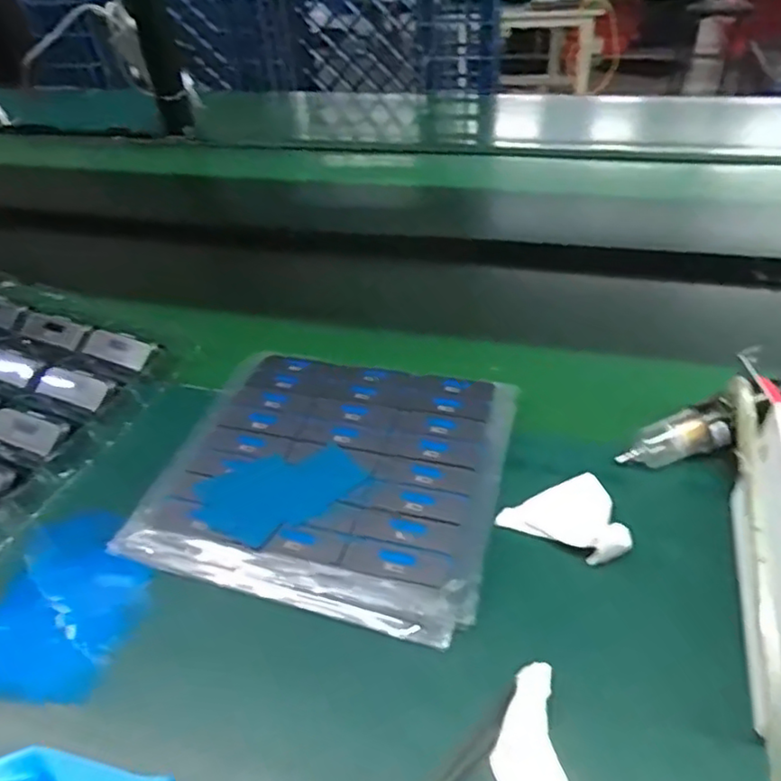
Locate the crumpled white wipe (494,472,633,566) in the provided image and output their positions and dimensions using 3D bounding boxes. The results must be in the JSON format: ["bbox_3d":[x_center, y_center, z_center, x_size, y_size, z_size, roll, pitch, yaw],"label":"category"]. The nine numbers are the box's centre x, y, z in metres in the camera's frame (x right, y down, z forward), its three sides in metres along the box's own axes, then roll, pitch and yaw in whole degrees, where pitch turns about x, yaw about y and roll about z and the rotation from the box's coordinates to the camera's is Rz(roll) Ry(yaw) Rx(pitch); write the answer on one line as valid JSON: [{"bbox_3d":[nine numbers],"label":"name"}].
[{"bbox_3d":[0.126,0.094,0.460,0.083,0.016,0.072,-15,41,-12],"label":"crumpled white wipe"}]

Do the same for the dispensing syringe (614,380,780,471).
[{"bbox_3d":[0.247,0.024,0.483,0.149,0.034,0.031,-26,39,11],"label":"dispensing syringe"}]

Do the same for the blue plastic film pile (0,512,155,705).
[{"bbox_3d":[-0.226,0.149,0.454,0.111,0.012,0.135,5,41,11],"label":"blue plastic film pile"}]

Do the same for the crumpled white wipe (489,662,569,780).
[{"bbox_3d":[0.076,0.198,0.352,0.041,0.013,0.091,-5,40,0],"label":"crumpled white wipe"}]

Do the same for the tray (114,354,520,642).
[{"bbox_3d":[-0.047,0.060,0.518,0.261,0.031,0.241,9,42,16],"label":"tray"}]

